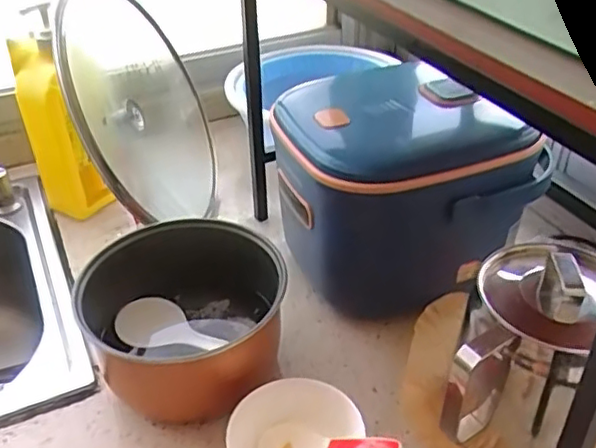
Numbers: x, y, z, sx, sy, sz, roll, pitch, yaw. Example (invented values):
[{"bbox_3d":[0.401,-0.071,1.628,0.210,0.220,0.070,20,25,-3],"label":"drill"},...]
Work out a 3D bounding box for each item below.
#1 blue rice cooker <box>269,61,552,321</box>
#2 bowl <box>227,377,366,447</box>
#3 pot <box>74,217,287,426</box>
[{"bbox_3d":[0.109,-0.040,0.722,0.248,0.203,0.233,-15,39,-17],"label":"blue rice cooker"},{"bbox_3d":[-0.002,0.188,0.531,0.104,0.053,0.109,-1,37,0],"label":"bowl"},{"bbox_3d":[-0.111,0.093,0.629,0.185,0.114,0.172,-1,37,0],"label":"pot"}]

